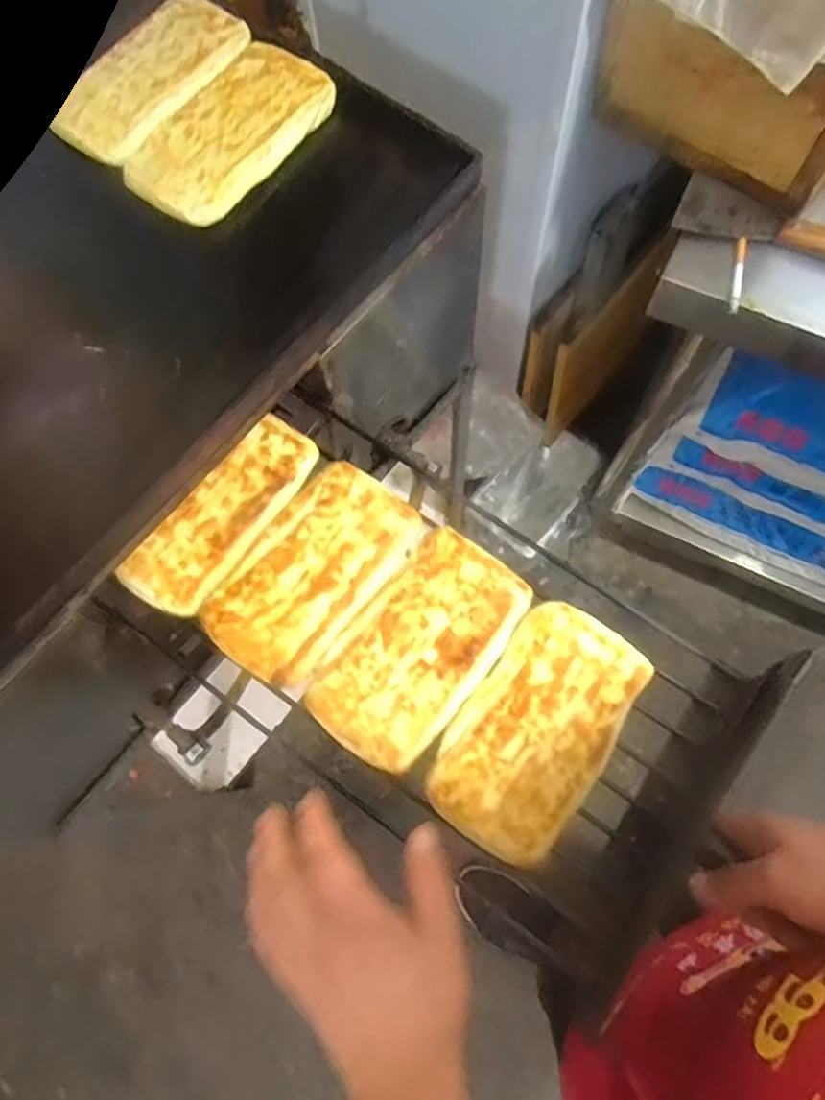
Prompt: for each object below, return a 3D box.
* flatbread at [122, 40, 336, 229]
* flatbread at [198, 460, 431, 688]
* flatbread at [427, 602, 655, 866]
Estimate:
[{"bbox_3d":[-0.144,-0.333,0.531,0.100,0.020,0.167,38,77,13],"label":"flatbread"},{"bbox_3d":[-0.074,0.014,0.492,0.095,0.015,0.164,38,77,13],"label":"flatbread"},{"bbox_3d":[0.086,0.119,0.453,0.094,0.012,0.164,34,76,12],"label":"flatbread"}]

